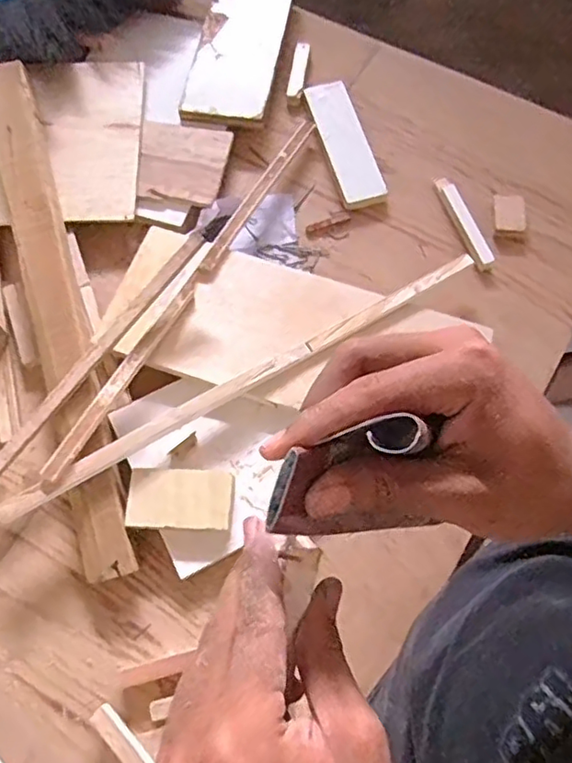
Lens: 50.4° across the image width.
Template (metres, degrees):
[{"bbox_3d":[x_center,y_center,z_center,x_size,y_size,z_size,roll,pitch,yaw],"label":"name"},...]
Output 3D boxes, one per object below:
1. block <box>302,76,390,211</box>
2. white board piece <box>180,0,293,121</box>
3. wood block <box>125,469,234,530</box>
[{"bbox_3d":[0.078,-0.321,0.811,0.058,0.018,0.193,-17,71,-5],"label":"block"},{"bbox_3d":[-0.064,-0.479,0.855,0.117,0.023,0.261,10,71,4],"label":"white board piece"},{"bbox_3d":[-0.112,0.123,0.641,0.107,0.009,0.060,1,70,1],"label":"wood block"}]

